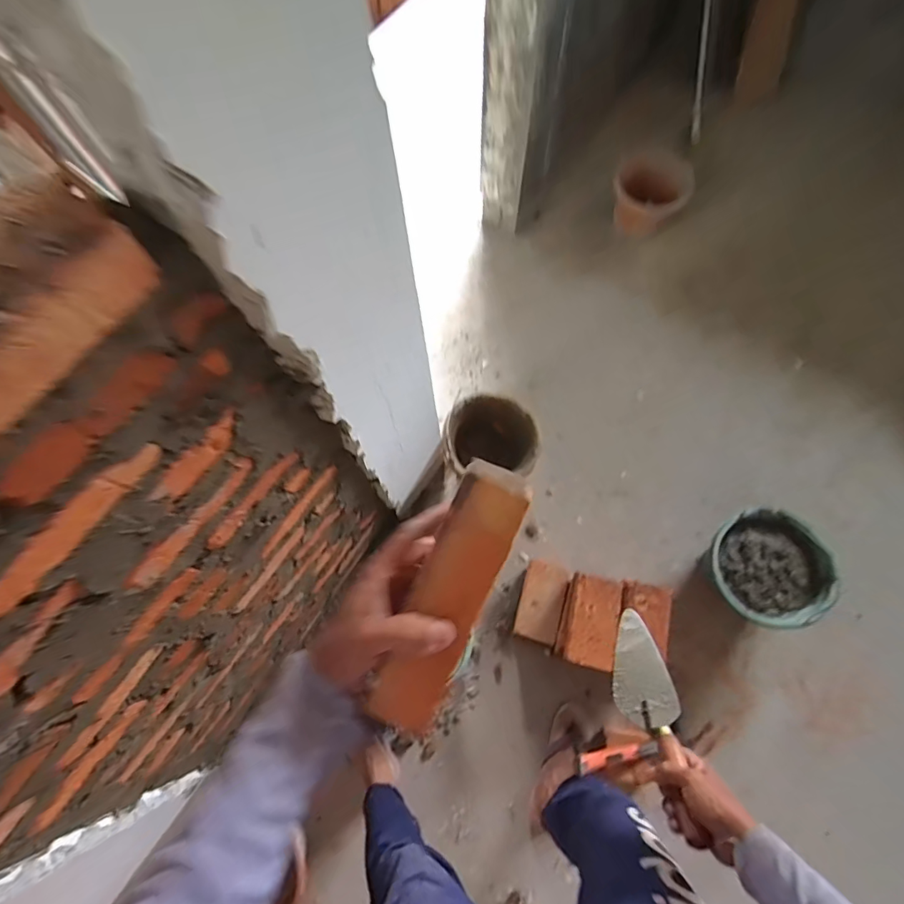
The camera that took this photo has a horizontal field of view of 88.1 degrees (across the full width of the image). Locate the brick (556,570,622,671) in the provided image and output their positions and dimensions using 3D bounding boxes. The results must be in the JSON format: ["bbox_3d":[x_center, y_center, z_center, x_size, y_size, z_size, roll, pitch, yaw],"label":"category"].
[{"bbox_3d":[0.314,0.384,1.064,0.114,0.060,0.193,14,72,7],"label":"brick"}]

